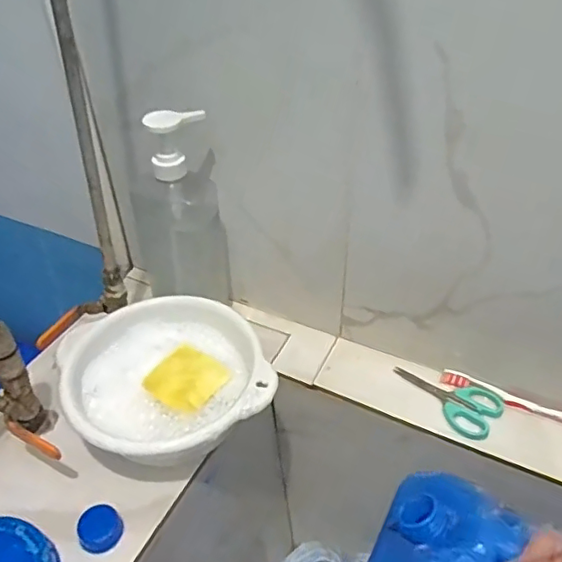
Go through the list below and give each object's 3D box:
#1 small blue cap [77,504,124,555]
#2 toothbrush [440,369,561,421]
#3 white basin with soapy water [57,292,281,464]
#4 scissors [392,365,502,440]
[{"bbox_3d":[-0.170,0.232,0.525,0.039,0.021,0.036,-1,41,1],"label":"small blue cap"},{"bbox_3d":[0.268,0.135,0.622,0.177,0.019,0.018,20,45,23],"label":"toothbrush"},{"bbox_3d":[-0.124,0.113,0.612,0.194,0.087,0.211,-19,44,-19],"label":"white basin with soapy water"},{"bbox_3d":[0.184,0.128,0.634,0.121,0.012,0.060,29,49,30],"label":"scissors"}]

